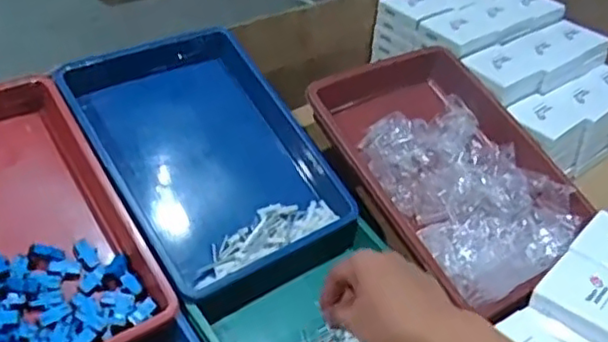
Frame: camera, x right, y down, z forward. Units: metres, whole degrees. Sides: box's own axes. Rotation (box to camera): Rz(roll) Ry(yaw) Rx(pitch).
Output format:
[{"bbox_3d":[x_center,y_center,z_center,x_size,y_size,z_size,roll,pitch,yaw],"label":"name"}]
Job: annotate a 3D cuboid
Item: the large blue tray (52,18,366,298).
[{"bbox_3d":[-0.113,-0.023,0.752,0.237,0.054,0.314,-25,70,-31],"label":"large blue tray"}]

